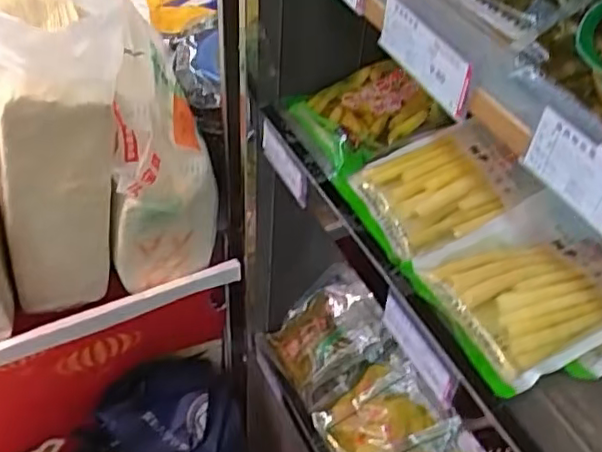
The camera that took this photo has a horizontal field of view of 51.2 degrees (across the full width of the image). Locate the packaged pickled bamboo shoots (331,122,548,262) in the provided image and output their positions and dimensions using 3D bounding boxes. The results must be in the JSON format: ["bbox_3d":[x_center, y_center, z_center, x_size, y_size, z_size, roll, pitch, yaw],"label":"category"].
[{"bbox_3d":[0.134,-0.041,0.624,0.171,0.046,0.129,-17,51,-21],"label":"packaged pickled bamboo shoots"}]

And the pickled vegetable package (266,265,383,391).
[{"bbox_3d":[0.038,0.166,1.005,0.179,0.032,0.130,-38,58,2],"label":"pickled vegetable package"}]

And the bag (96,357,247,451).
[{"bbox_3d":[-0.193,0.371,1.055,0.206,0.199,0.222,-25,54,-26],"label":"bag"}]

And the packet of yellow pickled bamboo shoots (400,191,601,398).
[{"bbox_3d":[0.197,0.051,0.543,0.164,0.039,0.138,-18,51,-21],"label":"packet of yellow pickled bamboo shoots"}]

